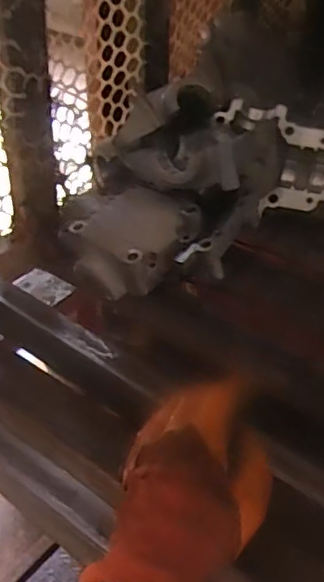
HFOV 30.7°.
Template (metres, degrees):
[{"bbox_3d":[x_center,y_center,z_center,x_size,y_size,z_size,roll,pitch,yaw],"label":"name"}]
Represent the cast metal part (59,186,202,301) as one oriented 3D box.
[{"bbox_3d":[-0.040,-0.057,0.594,0.123,0.054,0.109,33,50,31],"label":"cast metal part"}]

